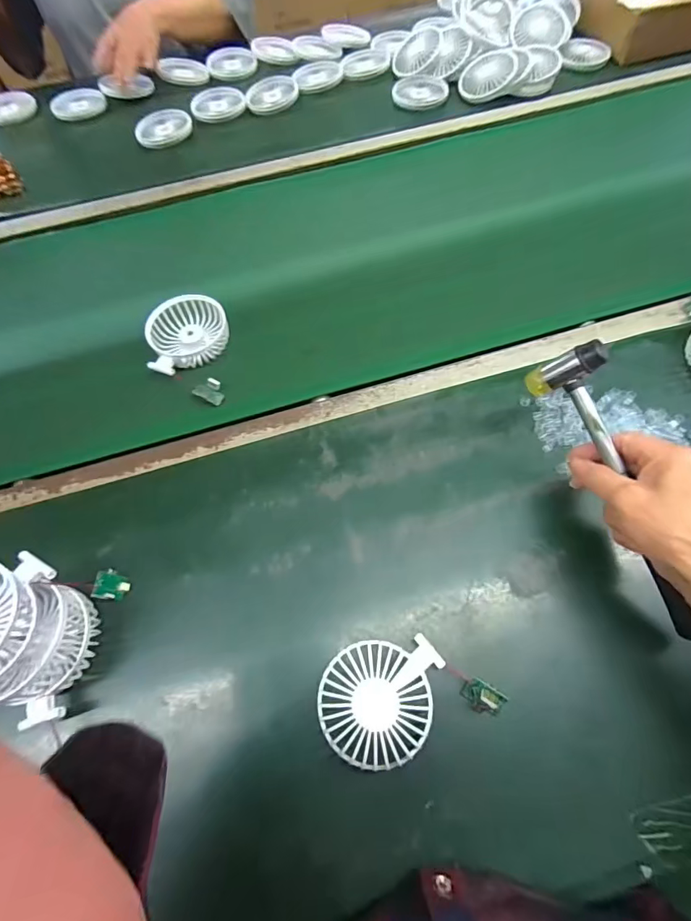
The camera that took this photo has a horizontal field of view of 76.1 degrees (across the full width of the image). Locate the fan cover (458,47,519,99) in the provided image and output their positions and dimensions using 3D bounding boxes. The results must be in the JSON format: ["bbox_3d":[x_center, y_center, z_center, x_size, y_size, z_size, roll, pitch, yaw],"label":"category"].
[{"bbox_3d":[0.223,-0.609,0.695,0.090,0.016,0.076,-21,80,10],"label":"fan cover"}]

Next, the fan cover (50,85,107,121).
[{"bbox_3d":[-0.450,-0.600,0.743,0.086,0.019,0.086,-27,66,-10],"label":"fan cover"}]

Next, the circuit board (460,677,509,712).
[{"bbox_3d":[0.107,0.183,0.339,0.031,0.022,0.020,32,70,17],"label":"circuit board"}]

